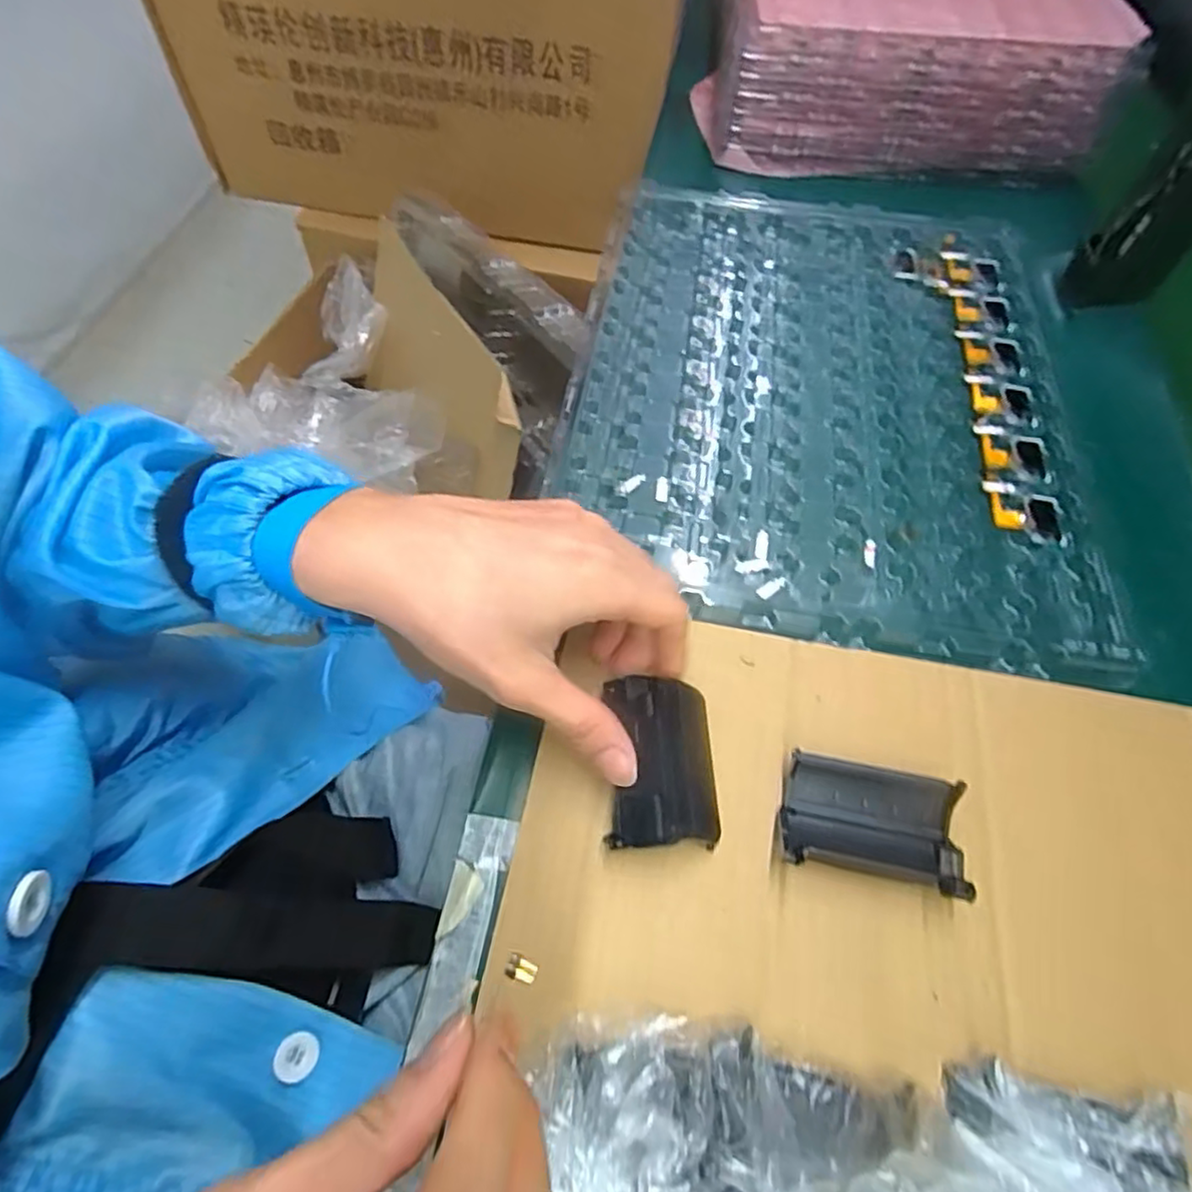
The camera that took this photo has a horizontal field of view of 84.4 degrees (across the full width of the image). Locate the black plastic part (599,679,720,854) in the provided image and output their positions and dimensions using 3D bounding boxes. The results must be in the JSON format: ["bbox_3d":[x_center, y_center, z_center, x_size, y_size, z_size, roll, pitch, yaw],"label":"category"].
[{"bbox_3d":[0.028,0.069,0.277,0.045,0.015,0.069,1,60,-2],"label":"black plastic part"}]

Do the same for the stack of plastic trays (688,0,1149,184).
[{"bbox_3d":[0.266,-0.531,0.604,0.307,0.083,0.356,5,60,1],"label":"stack of plastic trays"}]

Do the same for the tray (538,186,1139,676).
[{"bbox_3d":[0.135,-0.135,0.414,0.289,0.015,0.360,9,60,3],"label":"tray"}]

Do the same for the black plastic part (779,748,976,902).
[{"bbox_3d":[0.116,0.094,0.275,0.073,0.014,0.042,13,60,5],"label":"black plastic part"}]

